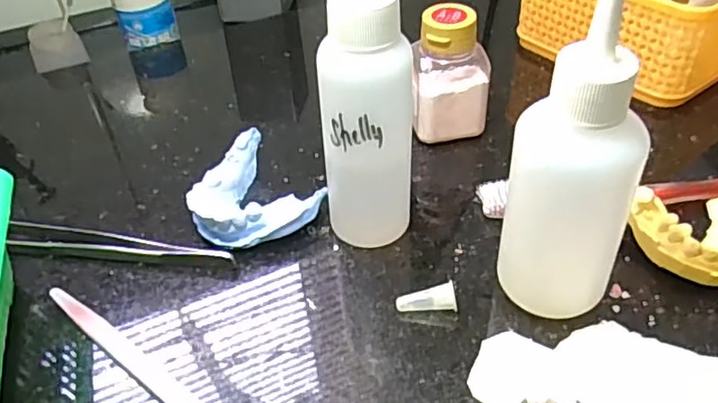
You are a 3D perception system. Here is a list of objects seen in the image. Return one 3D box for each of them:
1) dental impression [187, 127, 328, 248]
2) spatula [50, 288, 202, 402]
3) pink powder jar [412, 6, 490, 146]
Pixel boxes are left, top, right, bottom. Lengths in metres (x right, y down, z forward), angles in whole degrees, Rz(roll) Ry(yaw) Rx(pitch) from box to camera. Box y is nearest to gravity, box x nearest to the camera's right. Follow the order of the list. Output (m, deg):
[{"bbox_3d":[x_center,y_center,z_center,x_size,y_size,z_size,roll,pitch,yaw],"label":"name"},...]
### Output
[{"bbox_3d":[-0.057,-0.005,0.323,0.061,0.021,0.068,-21,45,-18],"label":"dental impression"},{"bbox_3d":[-0.088,0.069,0.256,0.135,0.004,0.010,27,51,29],"label":"spatula"},{"bbox_3d":[0.051,-0.069,0.347,0.040,0.073,0.032,-2,43,2],"label":"pink powder jar"}]

